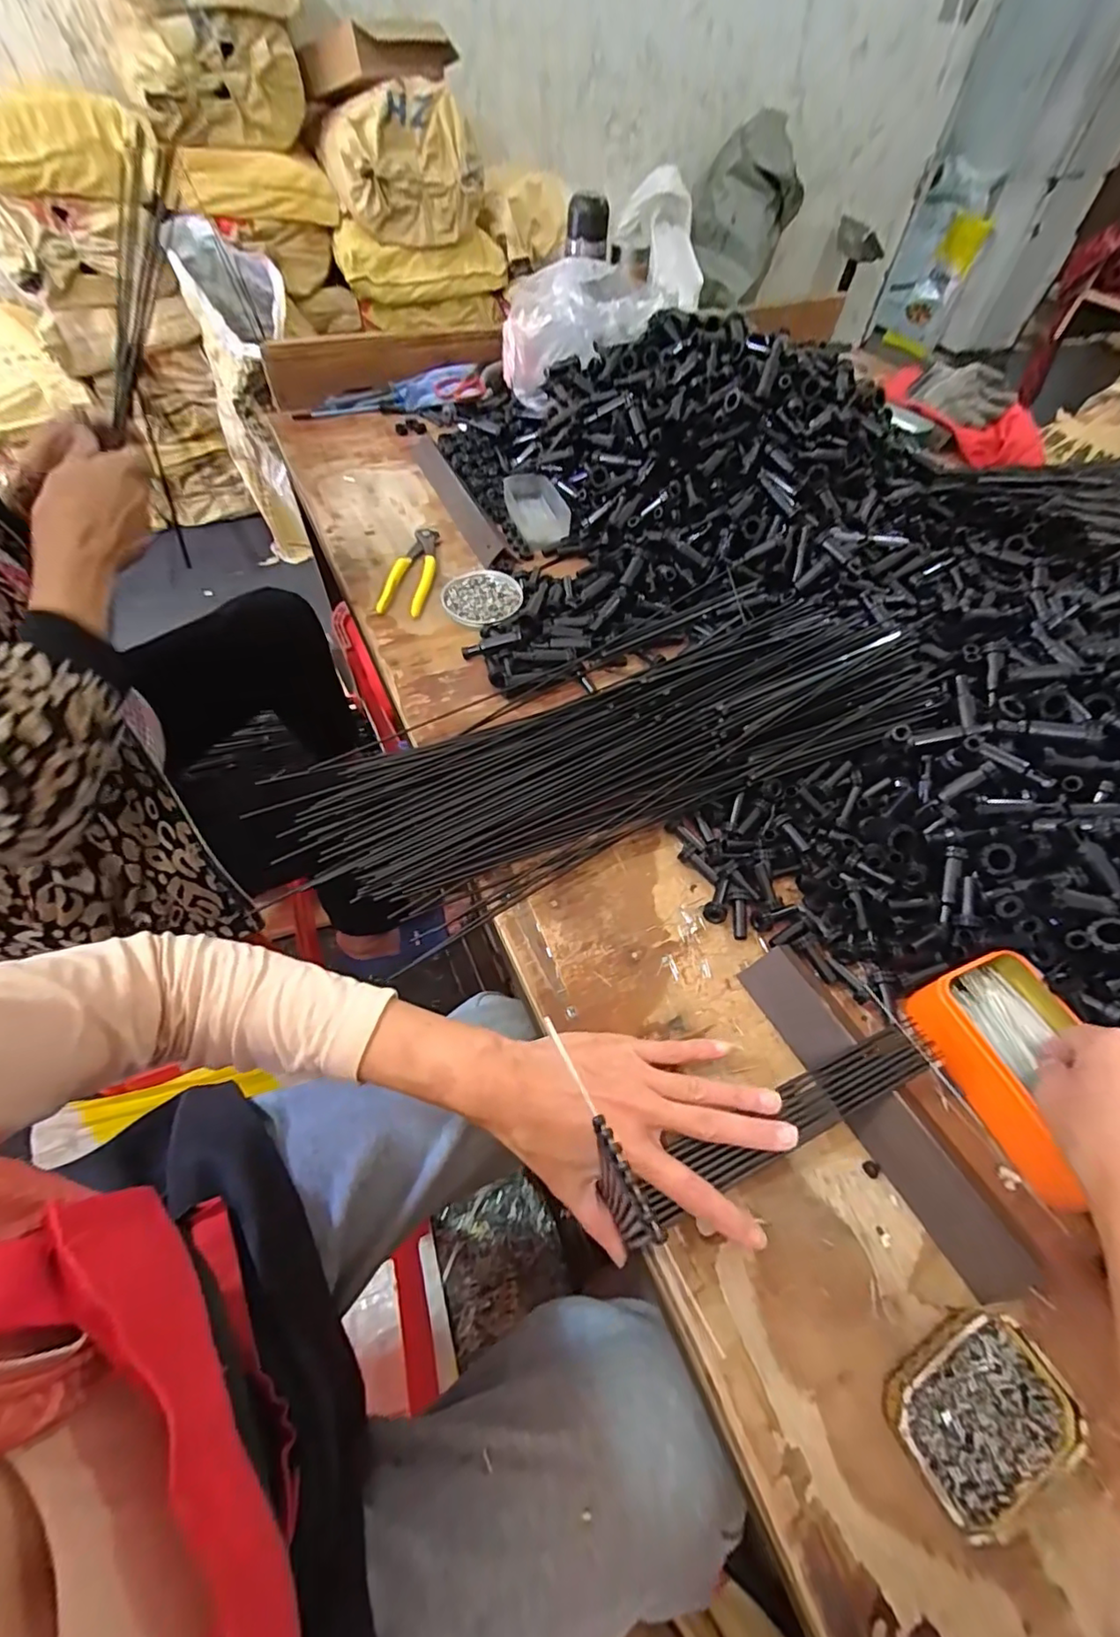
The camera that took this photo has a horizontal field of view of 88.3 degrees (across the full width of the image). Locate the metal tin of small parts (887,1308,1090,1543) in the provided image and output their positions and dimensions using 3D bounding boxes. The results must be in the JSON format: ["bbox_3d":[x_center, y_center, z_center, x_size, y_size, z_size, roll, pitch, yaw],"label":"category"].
[{"bbox_3d":[0.220,0.311,0.297,0.089,0.020,0.069,-25,60,-17],"label":"metal tin of small parts"}]

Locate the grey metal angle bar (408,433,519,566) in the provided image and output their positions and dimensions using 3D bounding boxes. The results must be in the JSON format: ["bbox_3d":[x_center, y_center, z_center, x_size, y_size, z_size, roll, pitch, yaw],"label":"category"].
[{"bbox_3d":[-0.143,-0.454,0.813,0.047,0.020,0.351,-20,58,-14],"label":"grey metal angle bar"}]

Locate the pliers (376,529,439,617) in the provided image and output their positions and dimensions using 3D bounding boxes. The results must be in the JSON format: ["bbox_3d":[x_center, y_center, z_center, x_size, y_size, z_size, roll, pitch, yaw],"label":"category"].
[{"bbox_3d":[-0.177,-0.301,0.694,0.049,0.010,0.167,3,56,2],"label":"pliers"}]

